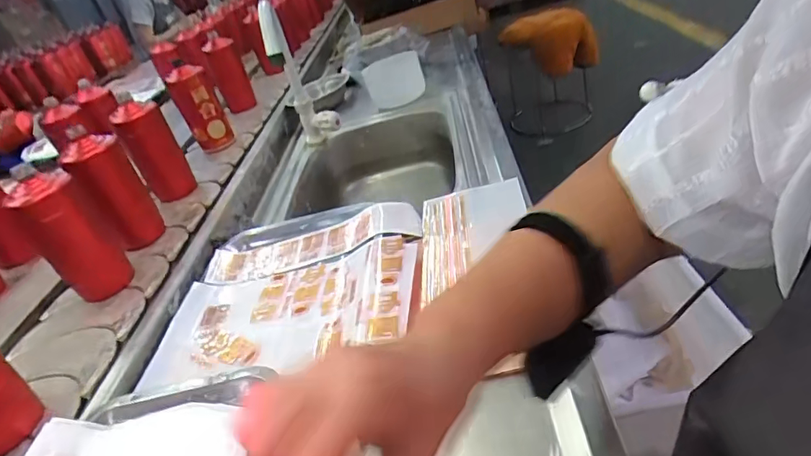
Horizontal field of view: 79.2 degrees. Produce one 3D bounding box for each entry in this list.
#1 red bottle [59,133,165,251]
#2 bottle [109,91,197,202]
[{"bbox_3d":[-0.438,-0.050,0.746,0.081,0.169,0.066,-31,37,-21],"label":"red bottle"},{"bbox_3d":[-0.442,-0.135,0.867,0.081,0.176,0.079,-28,36,-17],"label":"bottle"}]

